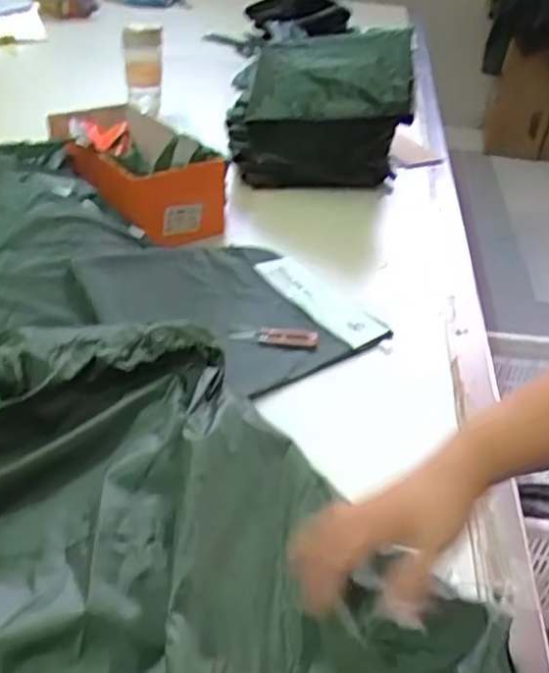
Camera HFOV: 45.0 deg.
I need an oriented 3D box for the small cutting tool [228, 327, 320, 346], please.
[{"bbox_3d":[0.000,-0.002,0.812,0.107,0.009,0.024,1,36,-5],"label":"small cutting tool"}]

